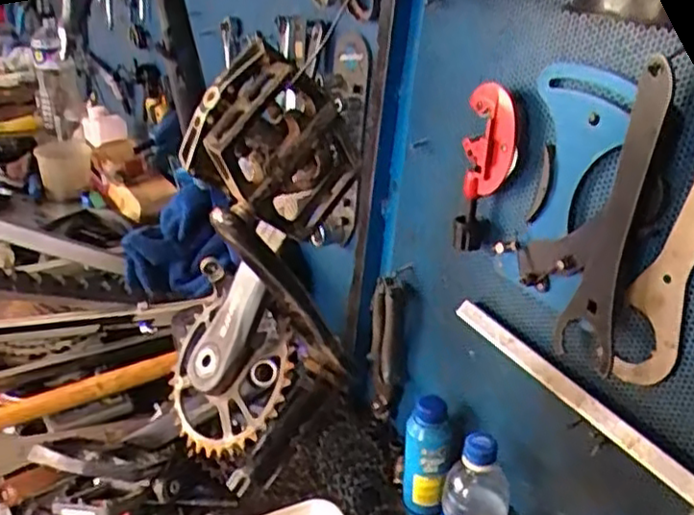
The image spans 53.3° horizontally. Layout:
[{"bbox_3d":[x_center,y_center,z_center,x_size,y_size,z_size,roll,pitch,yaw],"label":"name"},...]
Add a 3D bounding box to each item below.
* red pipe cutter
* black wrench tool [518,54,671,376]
[{"bbox_3d":[0.126,-0.076,0.619,0.028,0.152,0.052,-19,34,-38],"label":"red pipe cutter"},{"bbox_3d":[0.183,-0.037,0.526,0.021,0.227,0.106,-8,28,-26],"label":"black wrench tool"}]

